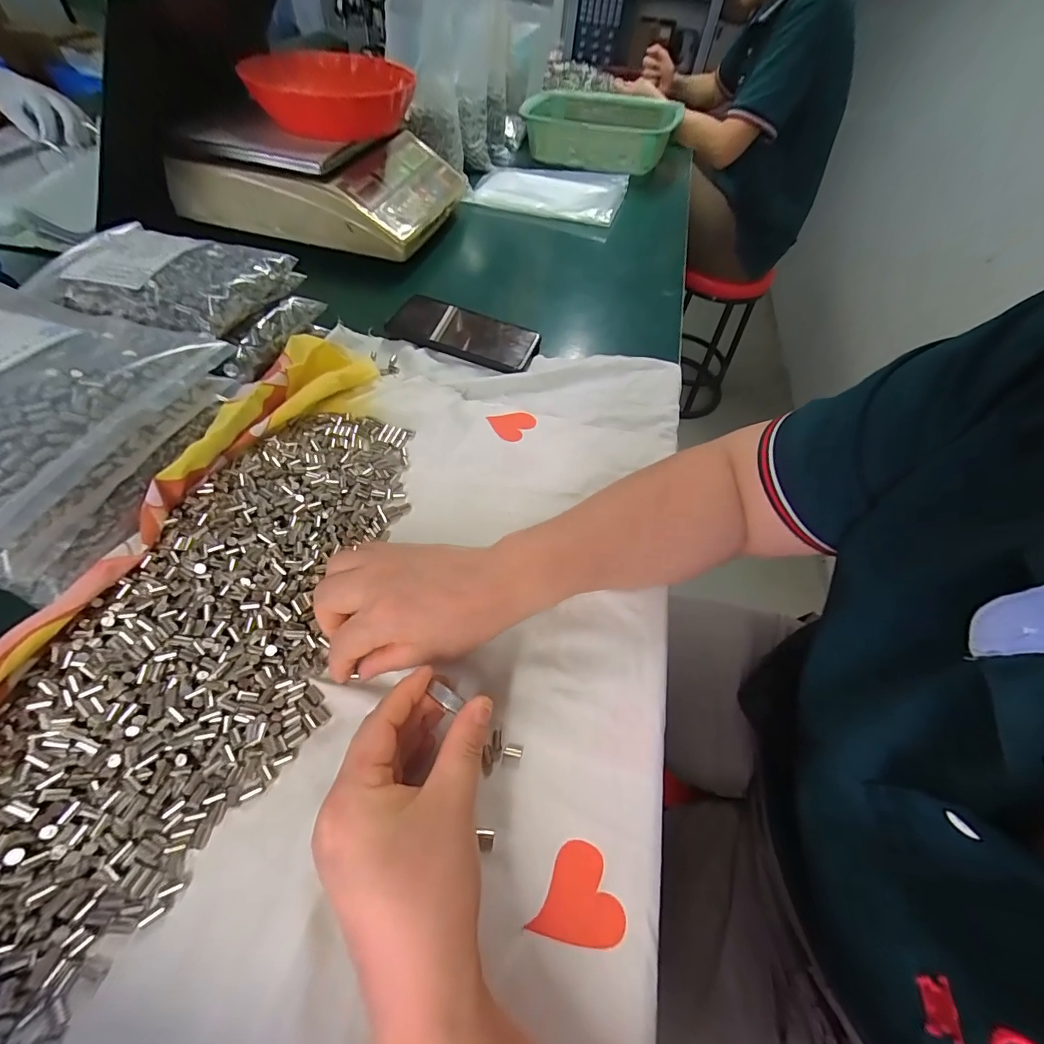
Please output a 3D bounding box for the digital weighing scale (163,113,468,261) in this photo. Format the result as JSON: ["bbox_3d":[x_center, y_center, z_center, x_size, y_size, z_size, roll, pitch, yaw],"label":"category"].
[{"bbox_3d":[-0.279,-0.496,0.645,0.311,0.097,0.311,11,50,6],"label":"digital weighing scale"}]

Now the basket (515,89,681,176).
[{"bbox_3d":[0.157,-0.793,0.901,0.272,0.083,0.263,14,54,4],"label":"basket"}]

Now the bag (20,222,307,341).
[{"bbox_3d":[-0.310,-0.214,0.389,0.167,0.040,0.142,15,54,5],"label":"bag"}]

